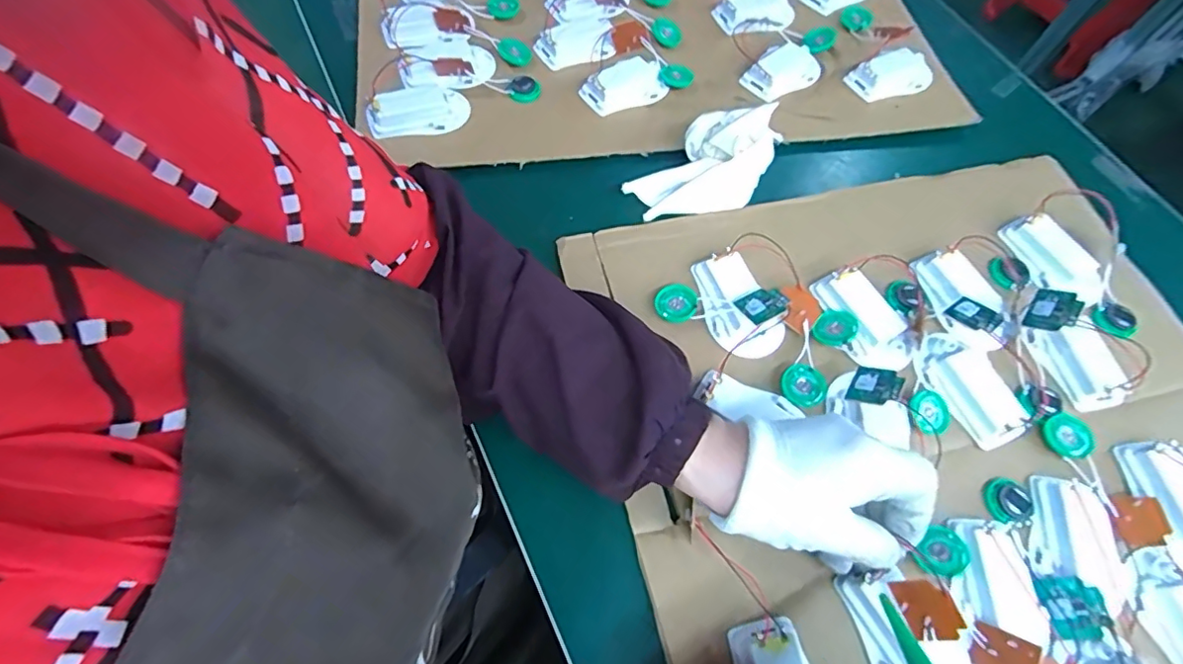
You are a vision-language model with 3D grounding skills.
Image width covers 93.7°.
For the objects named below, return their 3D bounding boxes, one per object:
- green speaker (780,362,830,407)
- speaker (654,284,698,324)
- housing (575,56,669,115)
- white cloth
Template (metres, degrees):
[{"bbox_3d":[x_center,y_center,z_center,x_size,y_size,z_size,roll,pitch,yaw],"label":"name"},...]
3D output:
[{"bbox_3d":[0.139,0.036,0.366,0.029,0.009,0.029,1,68,-2],"label":"green speaker"},{"bbox_3d":[0.059,-0.020,0.388,0.028,0.011,0.029,1,66,-2],"label":"speaker"},{"bbox_3d":[0.030,-0.212,0.476,0.070,0.016,0.043,-35,73,-14],"label":"housing"},{"bbox_3d":[0.094,-0.131,0.425,0.124,0.045,0.068,-35,73,-14],"label":"white cloth"}]

